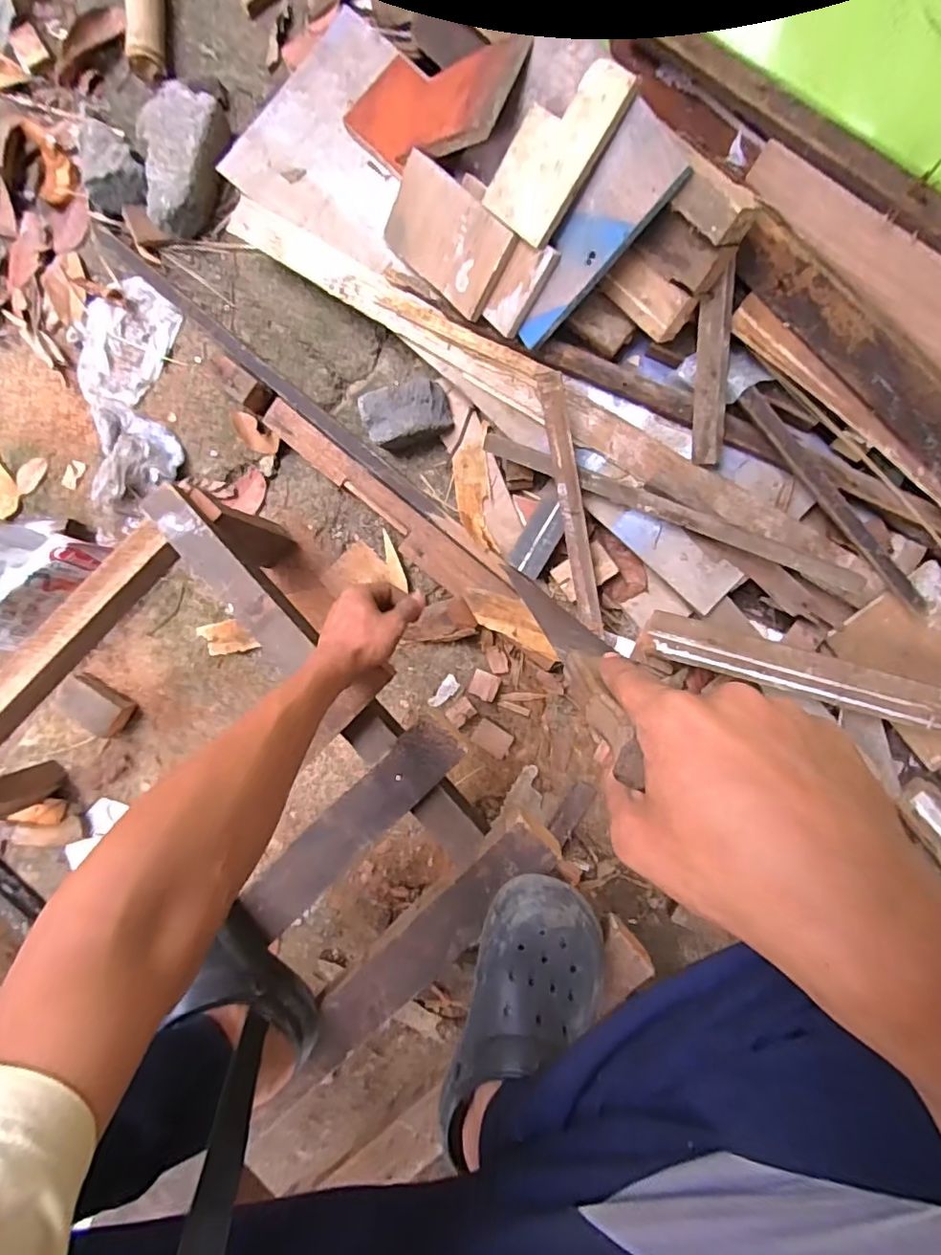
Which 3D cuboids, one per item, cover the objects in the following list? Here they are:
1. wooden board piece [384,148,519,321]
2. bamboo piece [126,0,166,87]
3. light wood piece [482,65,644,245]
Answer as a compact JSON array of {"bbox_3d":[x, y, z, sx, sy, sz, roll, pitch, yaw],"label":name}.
[{"bbox_3d":[-0.035,-0.502,0.733,0.188,0.014,0.113,46,130,9],"label":"wooden board piece"},{"bbox_3d":[-0.470,-0.900,0.827,0.054,0.041,0.189,0,91,0],"label":"bamboo piece"},{"bbox_3d":[0.094,-0.533,0.635,0.099,0.017,0.168,48,127,12],"label":"light wood piece"}]

